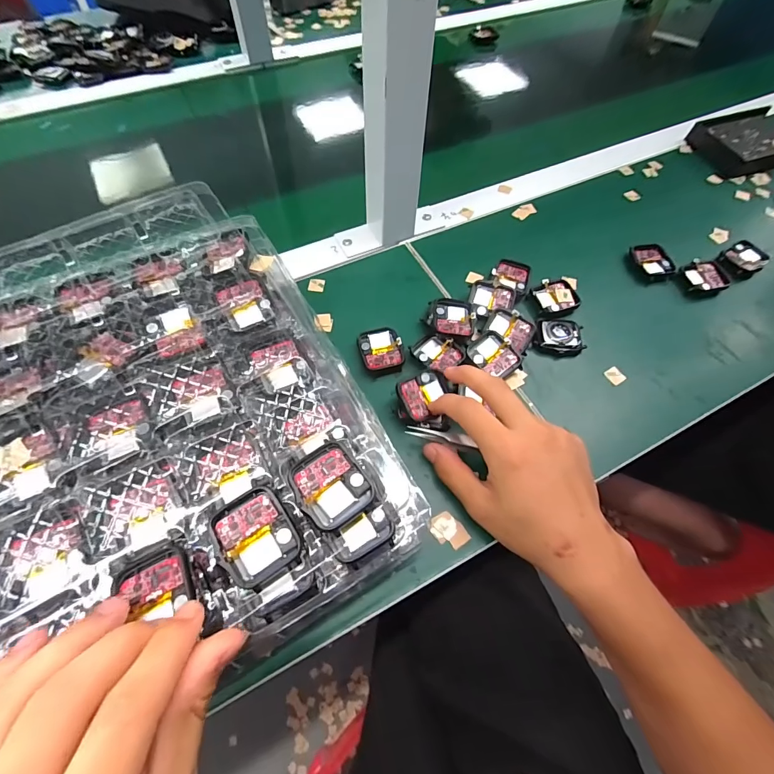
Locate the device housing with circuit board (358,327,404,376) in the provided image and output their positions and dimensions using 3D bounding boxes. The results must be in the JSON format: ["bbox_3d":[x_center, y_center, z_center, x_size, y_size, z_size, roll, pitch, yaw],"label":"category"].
[{"bbox_3d":[-0.005,-0.033,0.358,0.038,0.011,0.043,-11,61,-8],"label":"device housing with circuit board"}]

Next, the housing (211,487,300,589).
[{"bbox_3d":[-0.069,0.077,0.207,0.037,0.011,0.042,-30,65,-17],"label":"housing"}]

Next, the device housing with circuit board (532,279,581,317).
[{"bbox_3d":[0.168,-0.089,0.394,0.041,0.012,0.038,-15,62,-9],"label":"device housing with circuit board"}]

